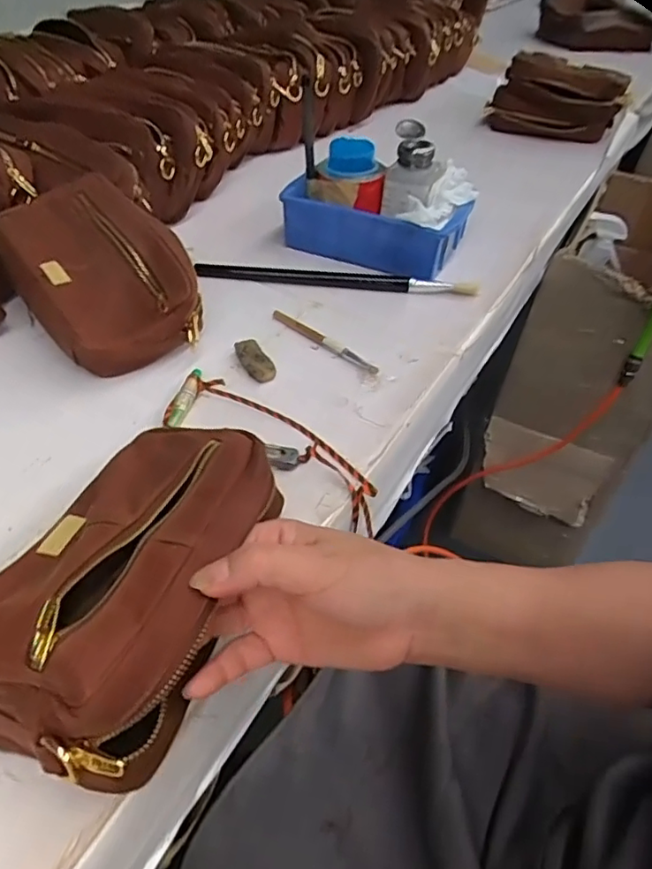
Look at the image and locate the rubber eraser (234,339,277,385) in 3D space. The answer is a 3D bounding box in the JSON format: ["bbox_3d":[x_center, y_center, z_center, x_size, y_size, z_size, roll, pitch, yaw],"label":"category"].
[{"bbox_3d":[-0.062,-0.065,0.526,0.021,0.013,0.051,-20,48,-22],"label":"rubber eraser"}]

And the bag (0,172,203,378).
[{"bbox_3d":[-0.198,-0.143,0.537,0.133,0.047,0.199,-35,72,-18],"label":"bag"}]

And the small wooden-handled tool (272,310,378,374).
[{"bbox_3d":[-0.002,-0.088,0.554,0.125,0.006,0.011,34,52,28],"label":"small wooden-handled tool"}]

